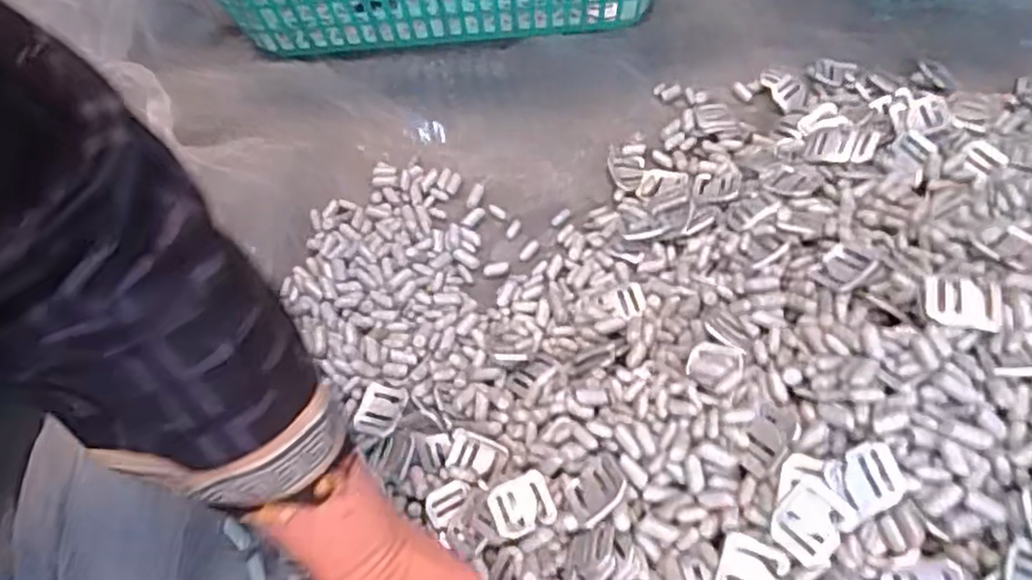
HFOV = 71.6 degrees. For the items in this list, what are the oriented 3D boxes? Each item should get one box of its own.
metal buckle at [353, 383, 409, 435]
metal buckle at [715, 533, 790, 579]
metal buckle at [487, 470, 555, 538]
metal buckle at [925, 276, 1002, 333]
[{"bbox_3d":[-0.088,0.078,0.464,0.029,0.007,0.034,15,65,11],"label":"metal buckle"},{"bbox_3d":[0.112,0.137,0.339,0.031,0.007,0.036,15,65,11],"label":"metal buckle"},{"bbox_3d":[0.003,0.121,0.403,0.035,0.006,0.031,-21,64,-7],"label":"metal buckle"},{"bbox_3d":[0.227,0.006,0.363,0.033,0.008,0.029,12,64,10],"label":"metal buckle"}]

